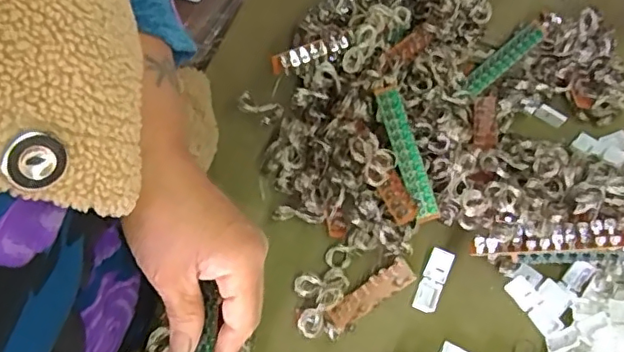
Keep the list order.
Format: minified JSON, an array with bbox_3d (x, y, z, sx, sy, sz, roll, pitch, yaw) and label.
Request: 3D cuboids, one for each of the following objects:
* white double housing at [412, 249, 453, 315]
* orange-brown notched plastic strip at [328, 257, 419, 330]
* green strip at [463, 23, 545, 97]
[{"bbox_3d":[0.106,0.091,0.508,0.020,0.012,0.054,21,70,6],"label":"white double housing"},{"bbox_3d":[0.051,0.102,0.503,0.082,0.005,0.021,-34,74,-13],"label":"orange-brown notched plastic strip"},{"bbox_3d":[0.191,-0.116,0.585,0.108,0.011,0.019,-39,75,-15],"label":"green strip"}]

